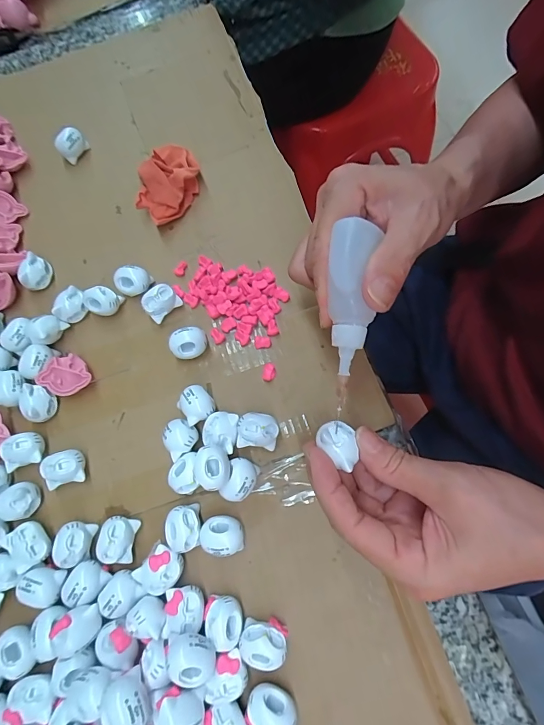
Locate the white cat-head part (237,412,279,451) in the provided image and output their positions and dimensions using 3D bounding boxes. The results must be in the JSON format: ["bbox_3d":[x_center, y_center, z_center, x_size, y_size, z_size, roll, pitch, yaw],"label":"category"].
[{"bbox_3d":[-0.009,0.044,0.244,0.025,0.021,0.021,4,73,6],"label":"white cat-head part"}]

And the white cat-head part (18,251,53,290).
[{"bbox_3d":[-0.183,-0.069,0.293,0.014,0.019,0.025,25,76,12],"label":"white cat-head part"}]

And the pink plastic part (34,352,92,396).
[{"bbox_3d":[-0.145,0.009,0.268,0.033,0.007,0.029,26,77,12],"label":"pink plastic part"}]

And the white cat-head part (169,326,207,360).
[{"bbox_3d":[-0.059,-0.014,0.268,0.025,0.016,0.019,-10,72,2],"label":"white cat-head part"}]

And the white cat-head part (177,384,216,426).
[{"bbox_3d":[-0.050,0.028,0.252,0.021,0.021,0.023,-36,73,-7],"label":"white cat-head part"}]

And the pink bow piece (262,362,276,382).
[{"bbox_3d":[-0.002,0.006,0.265,0.009,0.005,0.014,3,73,6],"label":"pink bow piece"}]

